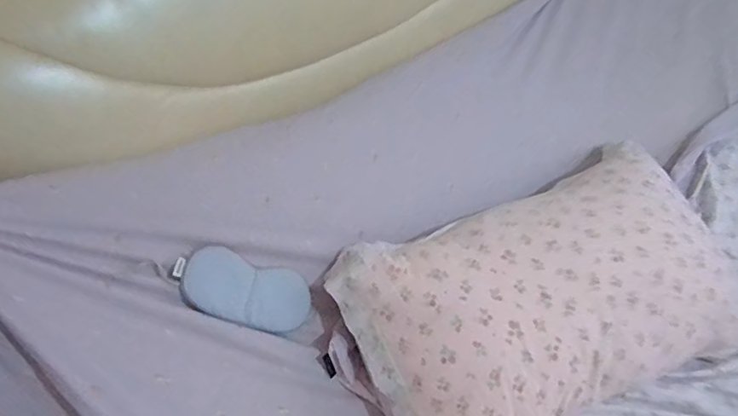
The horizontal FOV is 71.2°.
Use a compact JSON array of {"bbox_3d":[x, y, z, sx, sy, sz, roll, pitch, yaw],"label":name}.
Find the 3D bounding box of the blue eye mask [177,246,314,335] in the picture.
[{"bbox_3d":[-0.170,0.119,0.737,0.186,0.007,0.094,22,66,-25],"label":"blue eye mask"}]

